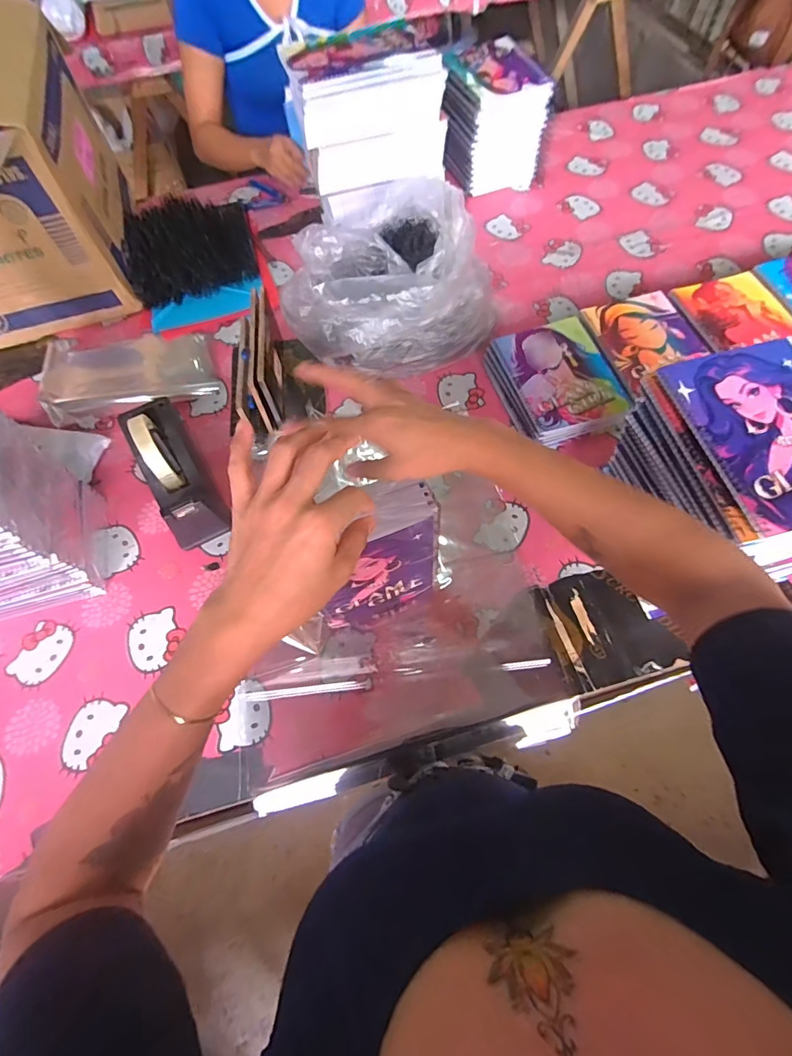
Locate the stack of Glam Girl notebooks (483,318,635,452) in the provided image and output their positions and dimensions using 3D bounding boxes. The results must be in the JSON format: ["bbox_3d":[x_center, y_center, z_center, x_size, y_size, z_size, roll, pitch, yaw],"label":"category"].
[{"bbox_3d":[0.250,-0.228,0.733,0.167,0.049,0.211,-17,65,-5],"label":"stack of Glam Girl notebooks"}]

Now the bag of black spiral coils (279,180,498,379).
[{"bbox_3d":[-0.013,-0.358,0.713,0.270,0.213,0.265,29,69,15],"label":"bag of black spiral coils"}]

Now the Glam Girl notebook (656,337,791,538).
[{"bbox_3d":[0.362,-0.094,0.439,0.148,0.011,0.190,-13,64,-5],"label":"Glam Girl notebook"}]

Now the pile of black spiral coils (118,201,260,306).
[{"bbox_3d":[-0.409,-0.569,0.933,0.235,0.047,0.270,-15,65,-5],"label":"pile of black spiral coils"}]

